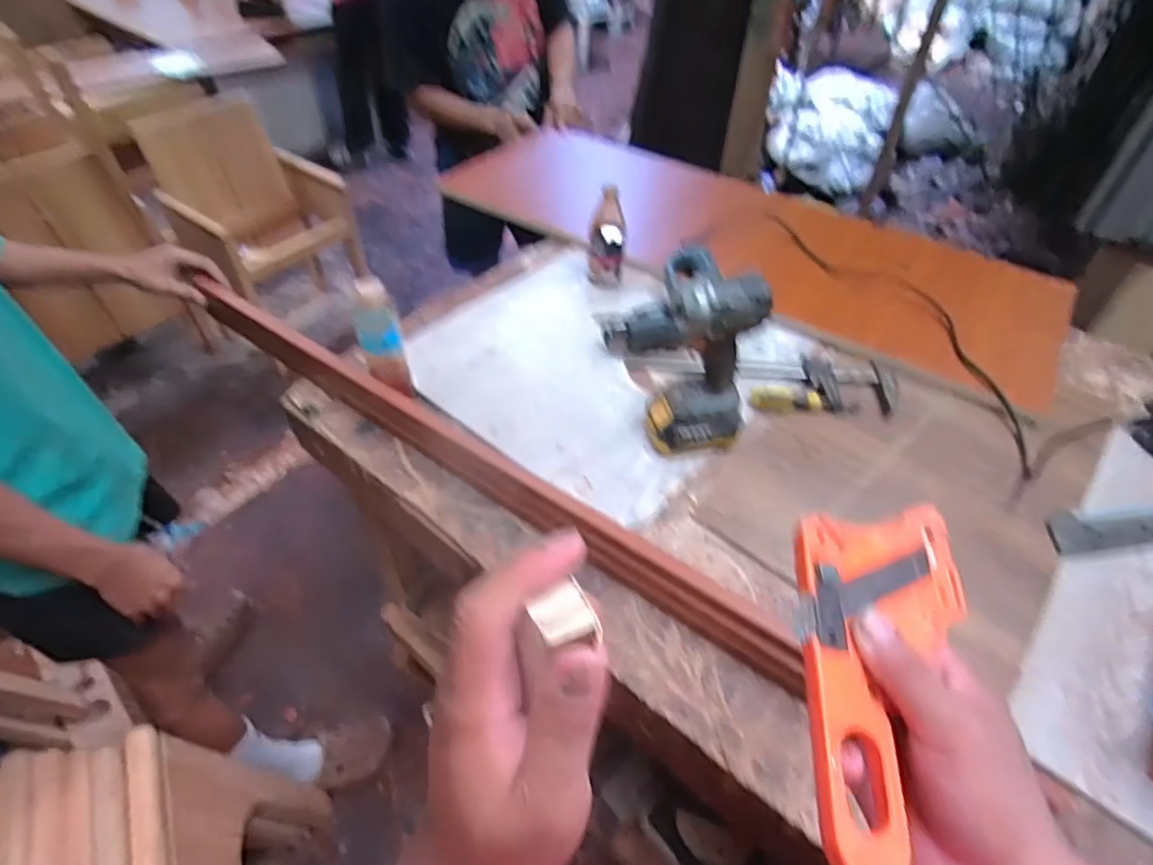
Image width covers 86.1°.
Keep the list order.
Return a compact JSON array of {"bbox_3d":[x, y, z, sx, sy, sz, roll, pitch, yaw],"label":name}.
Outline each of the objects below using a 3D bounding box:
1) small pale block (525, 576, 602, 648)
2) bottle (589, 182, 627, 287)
[{"bbox_3d":[-0.004,0.062,0.213,0.020,0.005,0.021,-20,51,-20],"label":"small pale block"},{"bbox_3d":[0.052,-0.321,1.053,0.054,0.177,0.055,1,47,-1],"label":"bottle"}]

